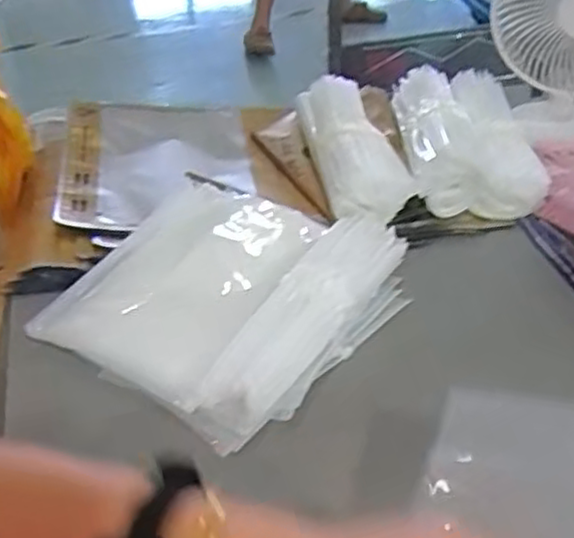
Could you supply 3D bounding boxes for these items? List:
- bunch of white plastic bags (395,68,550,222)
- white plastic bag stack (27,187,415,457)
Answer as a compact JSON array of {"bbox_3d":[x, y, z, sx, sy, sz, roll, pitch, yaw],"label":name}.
[{"bbox_3d":[0.199,-0.159,0.824,0.144,0.079,0.248,1,39,4],"label":"bunch of white plastic bags"},{"bbox_3d":[-0.054,0.019,0.670,0.255,0.049,0.261,25,47,30],"label":"white plastic bag stack"}]

